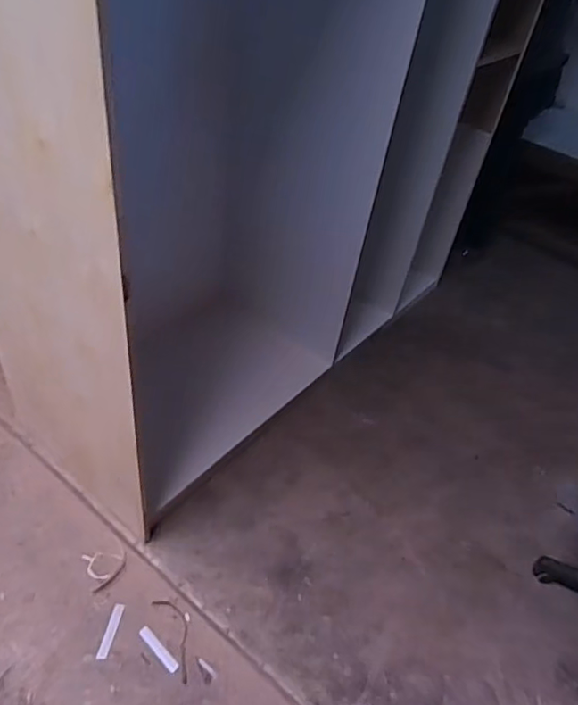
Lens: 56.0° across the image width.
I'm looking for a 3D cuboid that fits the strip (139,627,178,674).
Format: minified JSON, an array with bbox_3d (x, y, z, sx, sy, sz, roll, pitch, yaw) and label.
[{"bbox_3d":[-0.328,0.748,1.369,0.137,0.006,0.028,35,45,26],"label":"strip"}]

